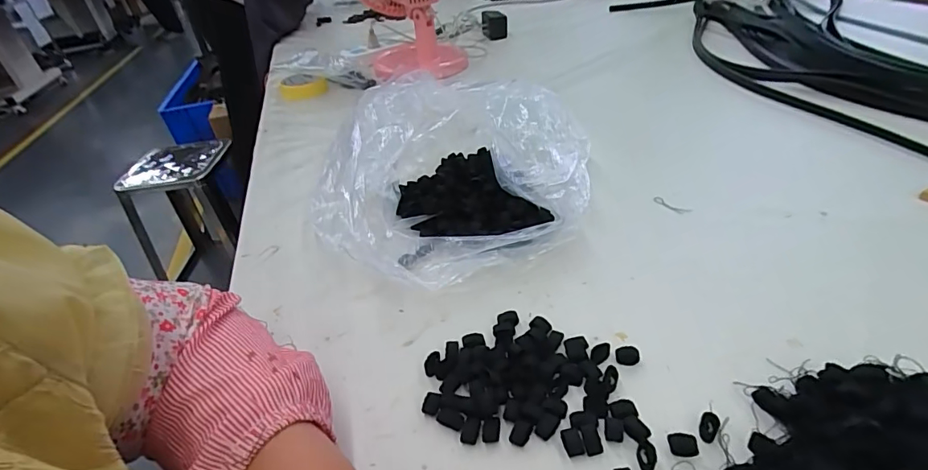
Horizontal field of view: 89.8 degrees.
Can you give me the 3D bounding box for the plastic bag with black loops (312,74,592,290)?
[{"bbox_3d":[-0.010,-0.091,0.526,0.281,0.081,0.360,1,37,11],"label":"plastic bag with black loops"}]

